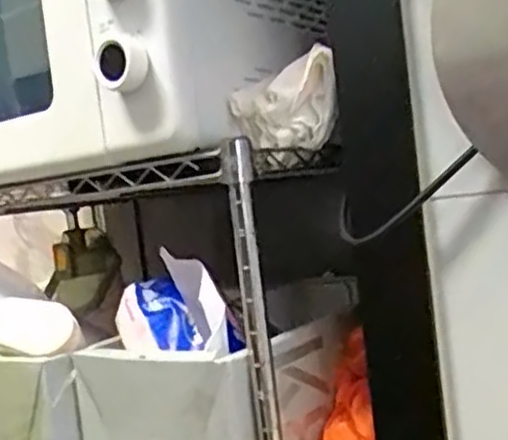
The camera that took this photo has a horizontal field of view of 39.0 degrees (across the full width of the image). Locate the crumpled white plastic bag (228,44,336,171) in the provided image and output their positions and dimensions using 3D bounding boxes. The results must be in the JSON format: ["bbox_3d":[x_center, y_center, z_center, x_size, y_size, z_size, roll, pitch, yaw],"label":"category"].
[{"bbox_3d":[0.024,-0.090,0.596,0.080,0.087,0.046,-8,3,-14],"label":"crumpled white plastic bag"}]

